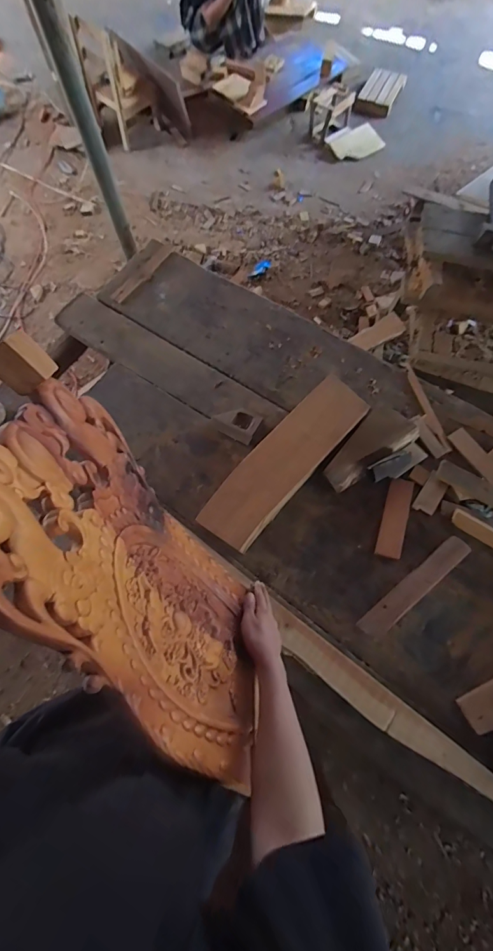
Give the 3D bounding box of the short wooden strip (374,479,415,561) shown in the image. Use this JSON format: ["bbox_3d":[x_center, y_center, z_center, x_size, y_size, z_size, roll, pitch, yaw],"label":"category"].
[{"bbox_3d":[0.339,0.097,0.900,0.051,0.026,0.185,17,71,8],"label":"short wooden strip"}]

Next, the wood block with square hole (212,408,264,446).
[{"bbox_3d":[-0.025,-0.130,0.987,0.111,0.032,0.082,27,72,11],"label":"wood block with square hole"}]

